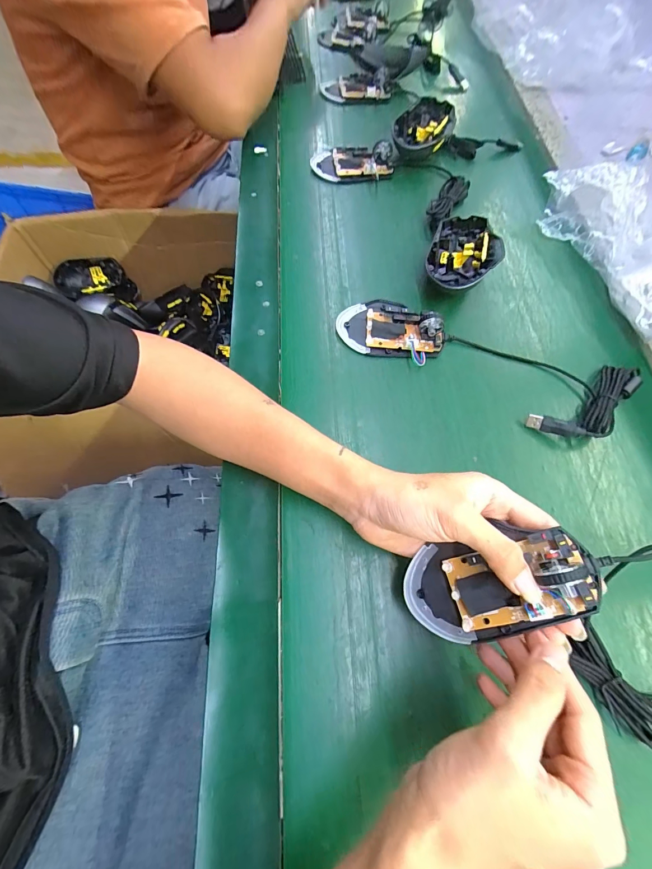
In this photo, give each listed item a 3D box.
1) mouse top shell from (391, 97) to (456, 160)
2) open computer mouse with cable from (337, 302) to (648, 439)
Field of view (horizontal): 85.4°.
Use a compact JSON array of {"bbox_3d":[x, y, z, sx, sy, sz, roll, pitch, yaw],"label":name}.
[{"bbox_3d":[0.139,-0.438,0.506,0.080,0.046,0.105,19,67,5],"label":"mouse top shell"},{"bbox_3d":[0.153,-0.072,0.352,0.293,0.029,0.093,19,67,6],"label":"open computer mouse with cable"}]

